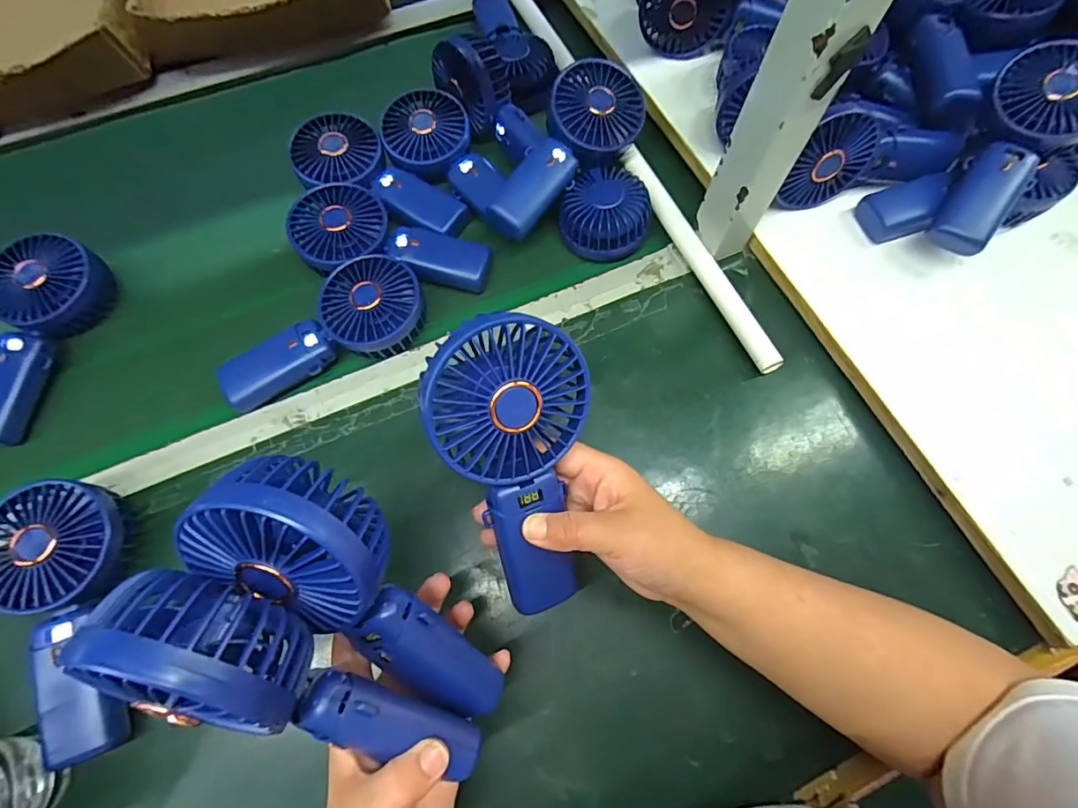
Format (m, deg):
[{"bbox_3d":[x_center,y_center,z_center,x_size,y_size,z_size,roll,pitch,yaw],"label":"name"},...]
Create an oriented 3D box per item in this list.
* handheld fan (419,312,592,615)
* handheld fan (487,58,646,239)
[{"bbox_3d":[-0.007,0.039,0.278,0.081,0.034,0.177,-12,113,-6],"label":"handheld fan"},{"bbox_3d":[0.025,-0.237,0.468,0.081,0.044,0.182,40,91,10],"label":"handheld fan"}]

